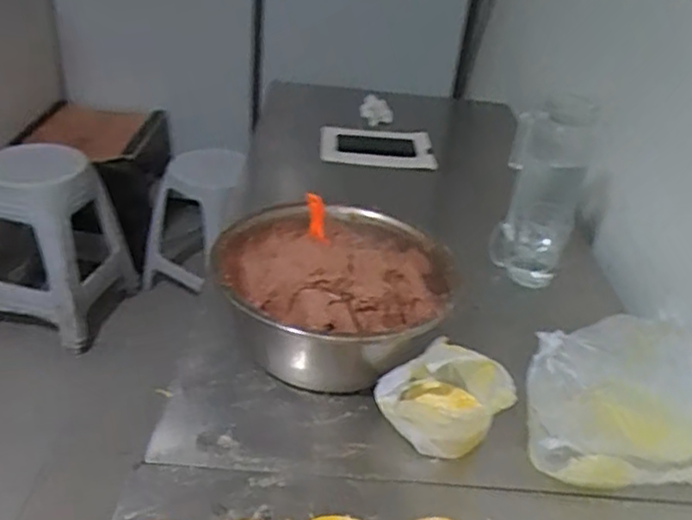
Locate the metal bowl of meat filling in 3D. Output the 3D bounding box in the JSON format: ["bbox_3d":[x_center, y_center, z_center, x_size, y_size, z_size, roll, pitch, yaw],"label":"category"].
[{"bbox_3d":[-0.017,0.047,0.820,0.269,0.133,0.252,4,33,-3],"label":"metal bowl of meat filling"}]

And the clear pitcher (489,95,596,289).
[{"bbox_3d":[0.291,-0.101,0.993,0.114,0.236,0.134,18,34,17],"label":"clear pitcher"}]

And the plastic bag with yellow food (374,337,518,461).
[{"bbox_3d":[0.104,0.144,0.712,0.133,0.093,0.095,14,34,12],"label":"plastic bag with yellow food"}]

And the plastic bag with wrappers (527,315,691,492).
[{"bbox_3d":[0.306,0.158,0.731,0.232,0.088,0.174,-1,33,-11],"label":"plastic bag with wrappers"}]

